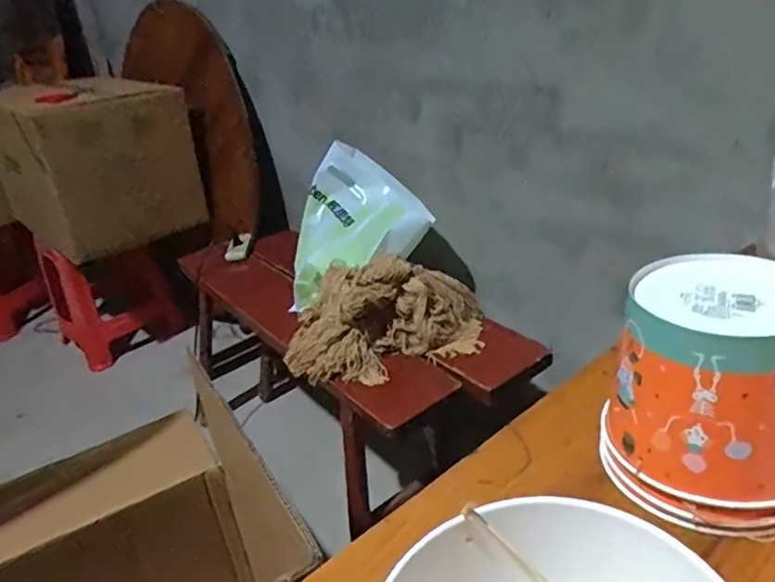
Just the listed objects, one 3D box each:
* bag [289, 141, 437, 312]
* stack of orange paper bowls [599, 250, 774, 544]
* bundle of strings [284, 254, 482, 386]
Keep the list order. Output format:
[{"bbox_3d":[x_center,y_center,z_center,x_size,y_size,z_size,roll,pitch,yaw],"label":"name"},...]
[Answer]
[{"bbox_3d":[-0.097,-0.117,1.258,0.290,0.080,0.338,39,85,16],"label":"bag"},{"bbox_3d":[0.257,0.079,0.453,0.145,0.165,0.133,16,36,37],"label":"stack of orange paper bowls"},{"bbox_3d":[-0.006,0.046,1.050,0.366,0.172,0.133,-10,28,-4],"label":"bundle of strings"}]

